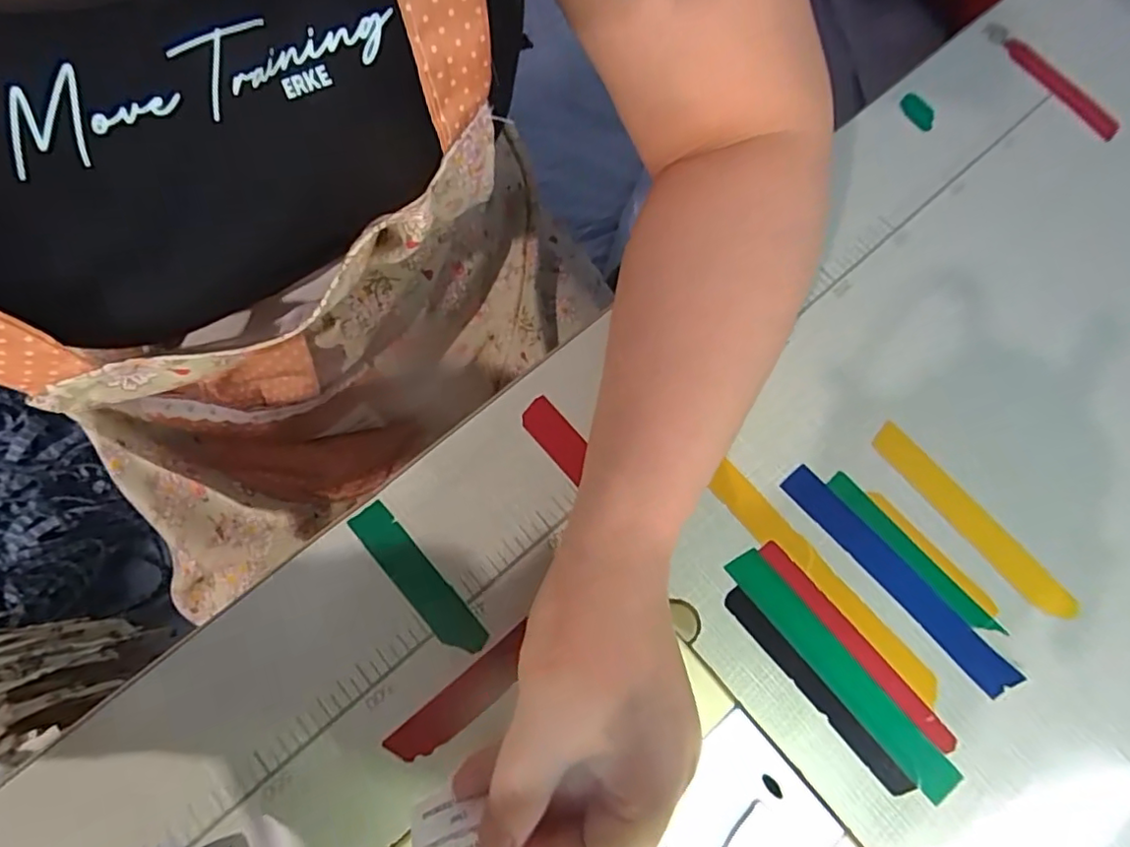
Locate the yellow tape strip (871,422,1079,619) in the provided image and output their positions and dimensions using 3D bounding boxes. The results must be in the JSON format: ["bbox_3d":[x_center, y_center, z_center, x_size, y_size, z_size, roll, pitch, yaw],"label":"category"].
[{"bbox_3d":[0.185,0.045,0.273,0.016,0.004,0.109,-39,79,-11],"label":"yellow tape strip"}]

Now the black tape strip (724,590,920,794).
[{"bbox_3d":[0.106,0.113,0.255,0.010,0.004,0.101,-39,79,-11],"label":"black tape strip"}]

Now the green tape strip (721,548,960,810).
[{"bbox_3d":[0.118,0.106,0.258,0.017,0.004,0.121,-39,79,-11],"label":"green tape strip"}]

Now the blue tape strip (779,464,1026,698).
[{"bbox_3d":[0.148,0.068,0.267,0.016,0.004,0.122,-41,79,-11],"label":"blue tape strip"}]

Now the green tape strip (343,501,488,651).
[{"bbox_3d":[-0.065,0.068,0.262,0.017,0.004,0.079,-40,79,-11],"label":"green tape strip"}]

